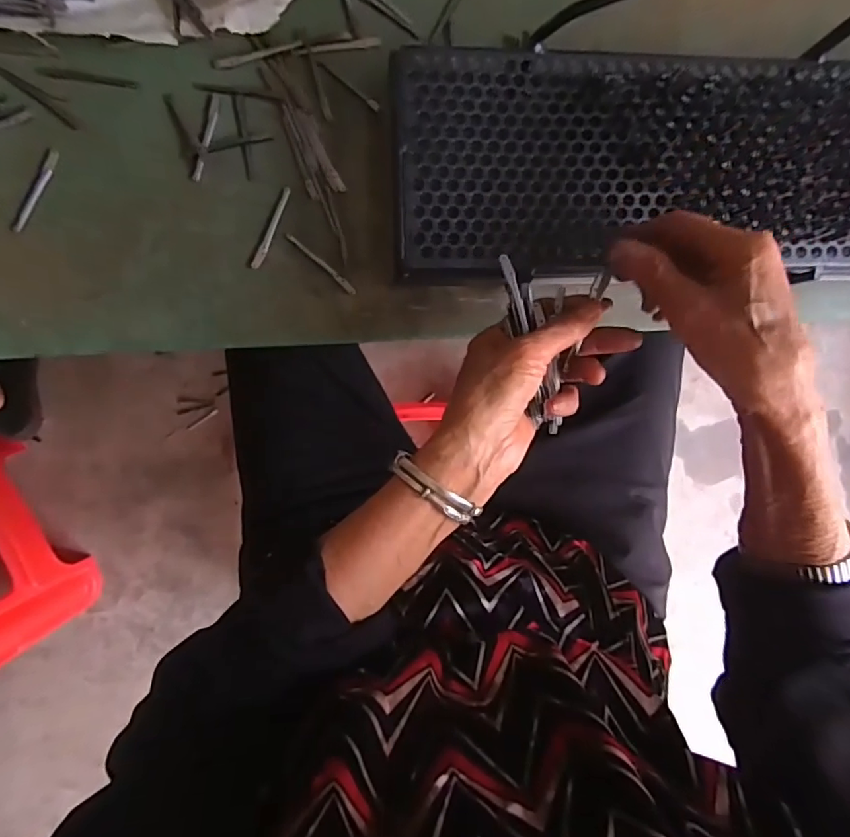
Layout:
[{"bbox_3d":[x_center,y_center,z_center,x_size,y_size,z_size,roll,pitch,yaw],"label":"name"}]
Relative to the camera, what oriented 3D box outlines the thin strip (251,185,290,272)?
[{"bbox_3d":[-0.119,-0.148,0.410,0.007,0.004,0.066,24,91,-8],"label":"thin strip"}]

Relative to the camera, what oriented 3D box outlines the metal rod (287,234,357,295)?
[{"bbox_3d":[-0.082,-0.122,0.416,0.068,0.004,0.006,40,89,-8],"label":"metal rod"}]

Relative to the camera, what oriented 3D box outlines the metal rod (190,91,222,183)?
[{"bbox_3d":[-0.166,-0.214,0.400,0.008,0.005,0.066,15,92,-8],"label":"metal rod"}]

